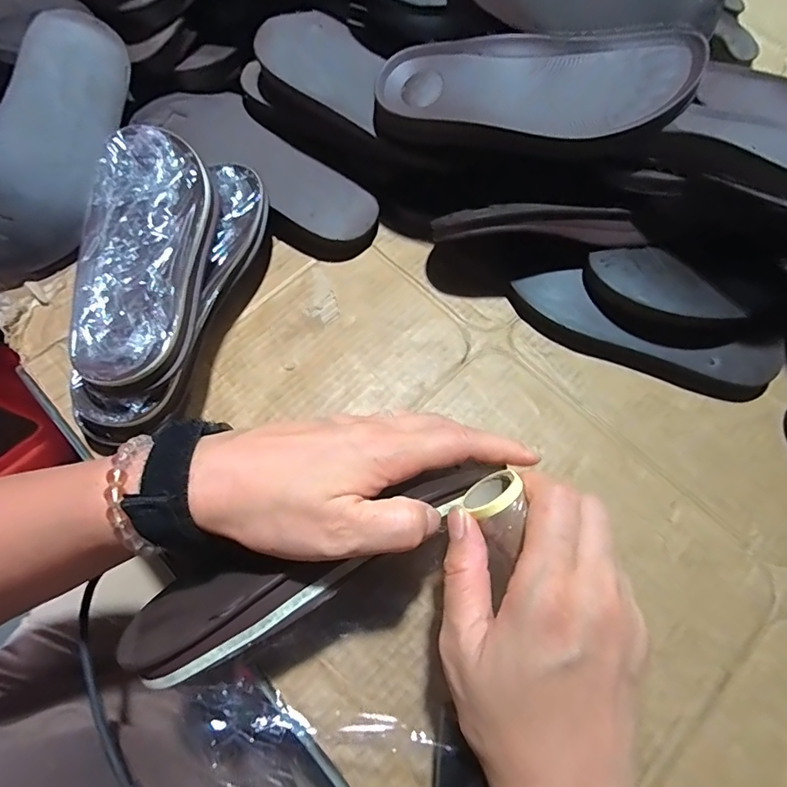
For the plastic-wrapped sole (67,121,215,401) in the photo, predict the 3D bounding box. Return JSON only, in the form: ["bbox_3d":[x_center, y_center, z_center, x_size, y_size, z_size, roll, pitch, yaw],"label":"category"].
[{"bbox_3d":[-0.163,-0.094,0.312,0.076,0.017,0.201,-4,66,-1],"label":"plastic-wrapped sole"}]

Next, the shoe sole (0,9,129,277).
[{"bbox_3d":[-0.257,-0.184,0.359,0.082,0.022,0.205,22,82,-26],"label":"shoe sole"}]

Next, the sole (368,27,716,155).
[{"bbox_3d":[0.088,-0.198,0.318,0.201,0.041,0.084,4,67,2],"label":"sole"}]

